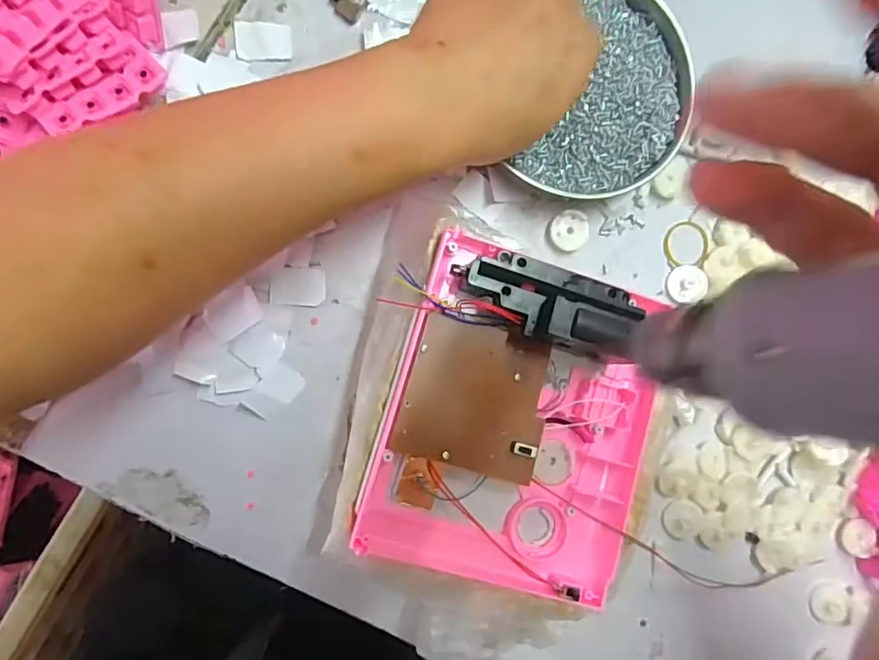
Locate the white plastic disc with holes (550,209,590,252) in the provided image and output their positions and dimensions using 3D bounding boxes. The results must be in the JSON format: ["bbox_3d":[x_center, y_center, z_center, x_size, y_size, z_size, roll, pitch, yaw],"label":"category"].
[{"bbox_3d":[0.077,-0.059,0.328,0.022,0.010,0.023,0,88,-9],"label":"white plastic disc with holes"}]

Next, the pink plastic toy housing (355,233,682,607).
[{"bbox_3d":[0.044,0.046,0.280,0.136,0.023,0.159,17,86,-8],"label":"pink plastic toy housing"}]

